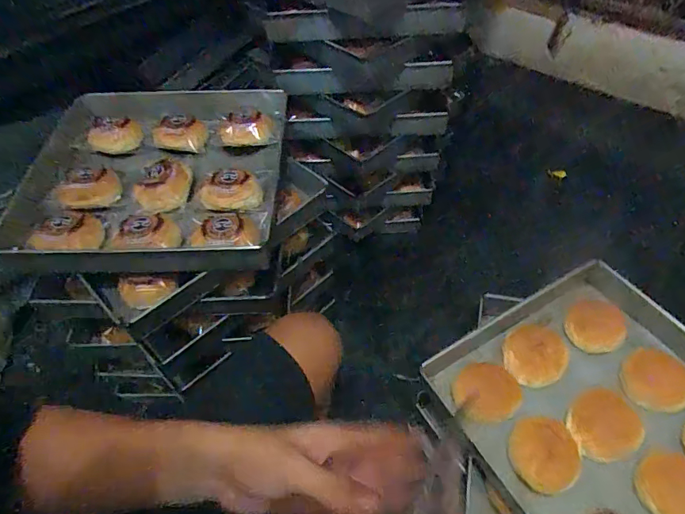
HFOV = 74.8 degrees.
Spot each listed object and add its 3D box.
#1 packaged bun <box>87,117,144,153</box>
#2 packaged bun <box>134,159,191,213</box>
[{"bbox_3d":[-0.440,-0.242,0.884,0.107,0.047,0.062,-4,50,-1],"label":"packaged bun"},{"bbox_3d":[-0.308,-0.123,0.765,0.092,0.039,0.092,-4,50,-1],"label":"packaged bun"}]

